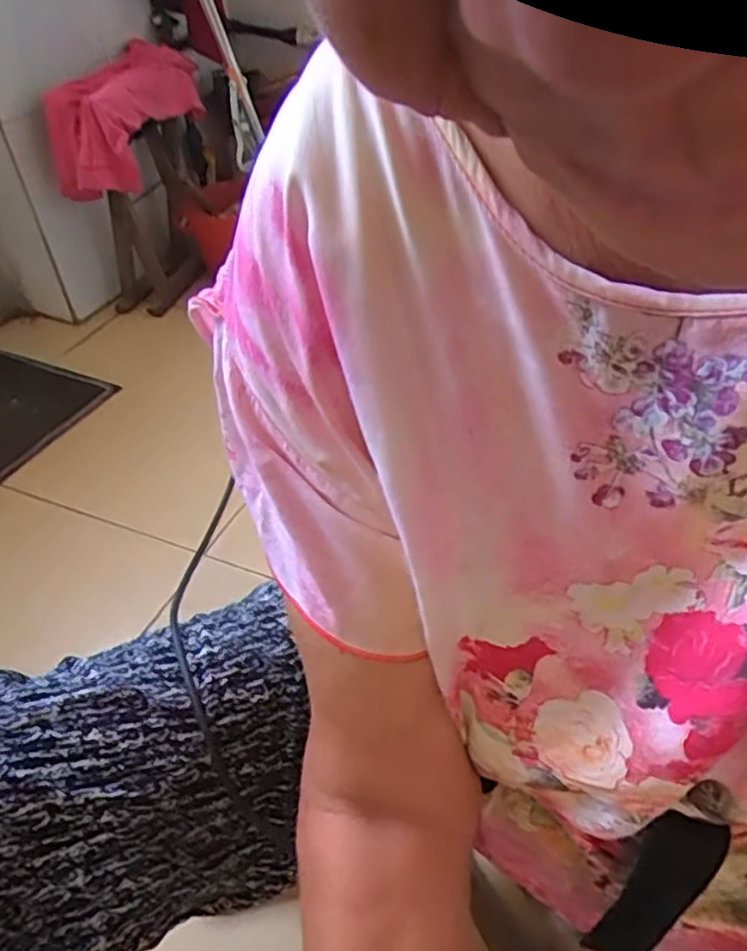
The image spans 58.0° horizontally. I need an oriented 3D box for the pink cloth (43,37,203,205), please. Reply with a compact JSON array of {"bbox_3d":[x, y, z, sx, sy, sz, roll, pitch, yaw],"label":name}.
[{"bbox_3d":[-0.417,-0.638,1.184,0.142,0.160,0.364,20,63,24],"label":"pink cloth"}]

